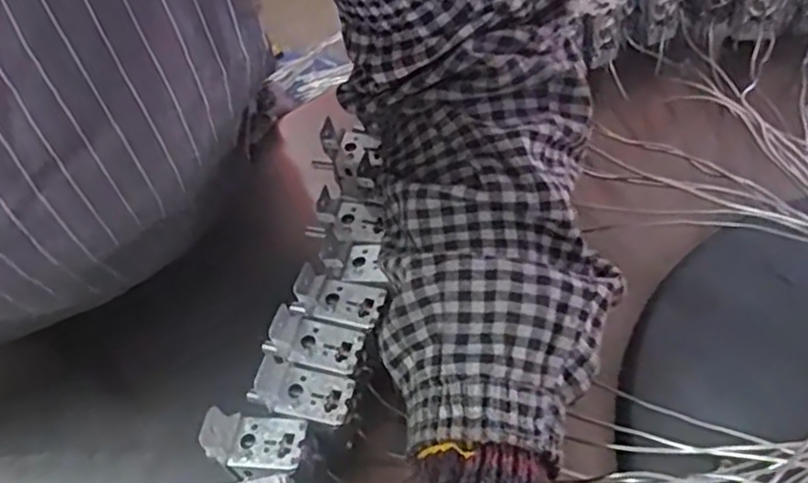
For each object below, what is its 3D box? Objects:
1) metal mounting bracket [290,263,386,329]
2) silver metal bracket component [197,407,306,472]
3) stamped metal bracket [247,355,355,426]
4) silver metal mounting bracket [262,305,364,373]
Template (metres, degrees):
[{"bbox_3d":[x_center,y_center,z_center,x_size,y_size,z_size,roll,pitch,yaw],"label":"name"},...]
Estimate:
[{"bbox_3d":[-0.033,0.026,0.332,0.041,0.012,0.025,15,61,11],"label":"metal mounting bracket"},{"bbox_3d":[-0.064,0.084,0.295,0.042,0.011,0.023,4,59,5],"label":"silver metal bracket component"},{"bbox_3d":[-0.046,0.066,0.308,0.044,0.007,0.023,14,61,11],"label":"stamped metal bracket"},{"bbox_3d":[-0.041,0.044,0.319,0.040,0.014,0.024,10,60,9],"label":"silver metal mounting bracket"}]

